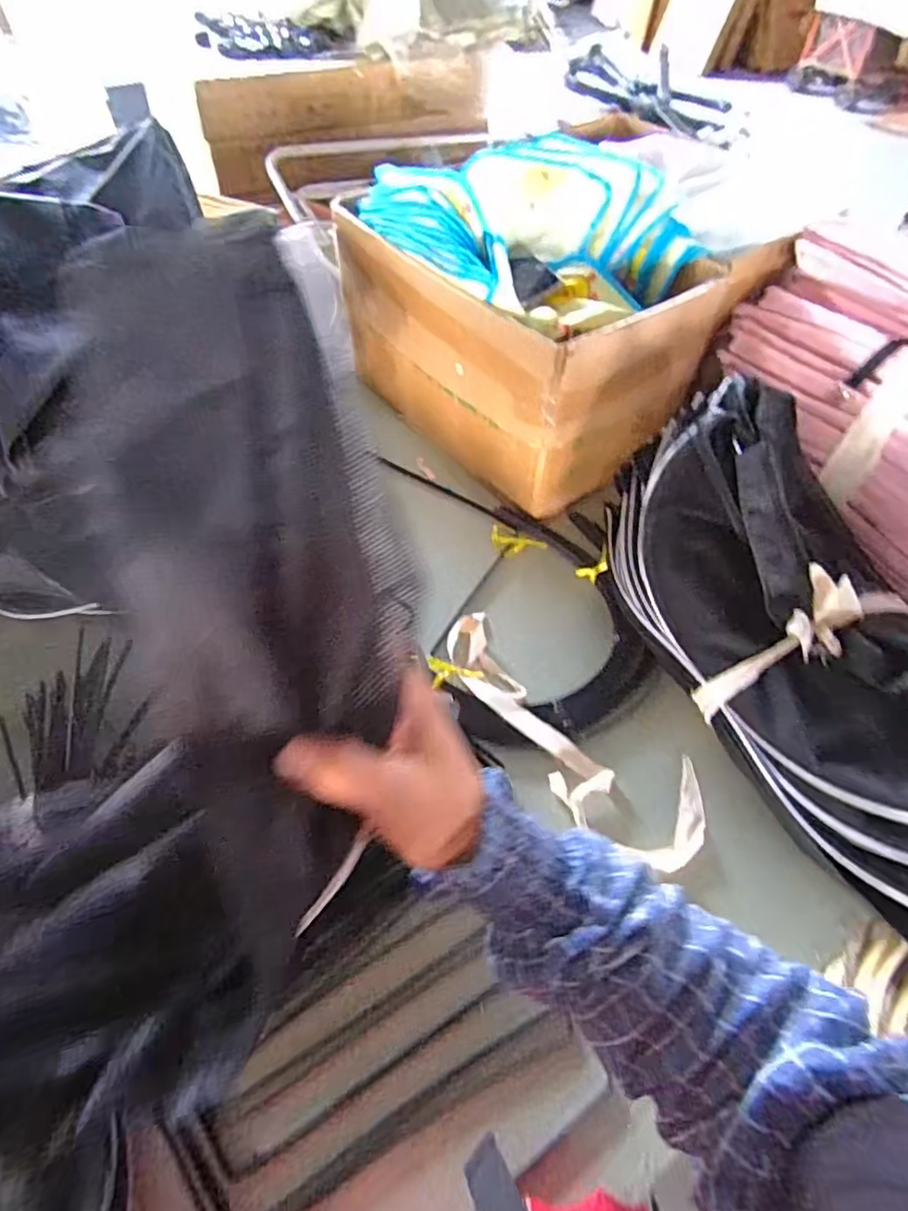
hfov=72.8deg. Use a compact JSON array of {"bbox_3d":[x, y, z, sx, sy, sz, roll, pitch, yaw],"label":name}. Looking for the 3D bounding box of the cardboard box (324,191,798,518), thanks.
[{"bbox_3d":[0.160,-0.485,1.070,0.497,0.298,0.538,-31,61,-23],"label":"cardboard box"}]

